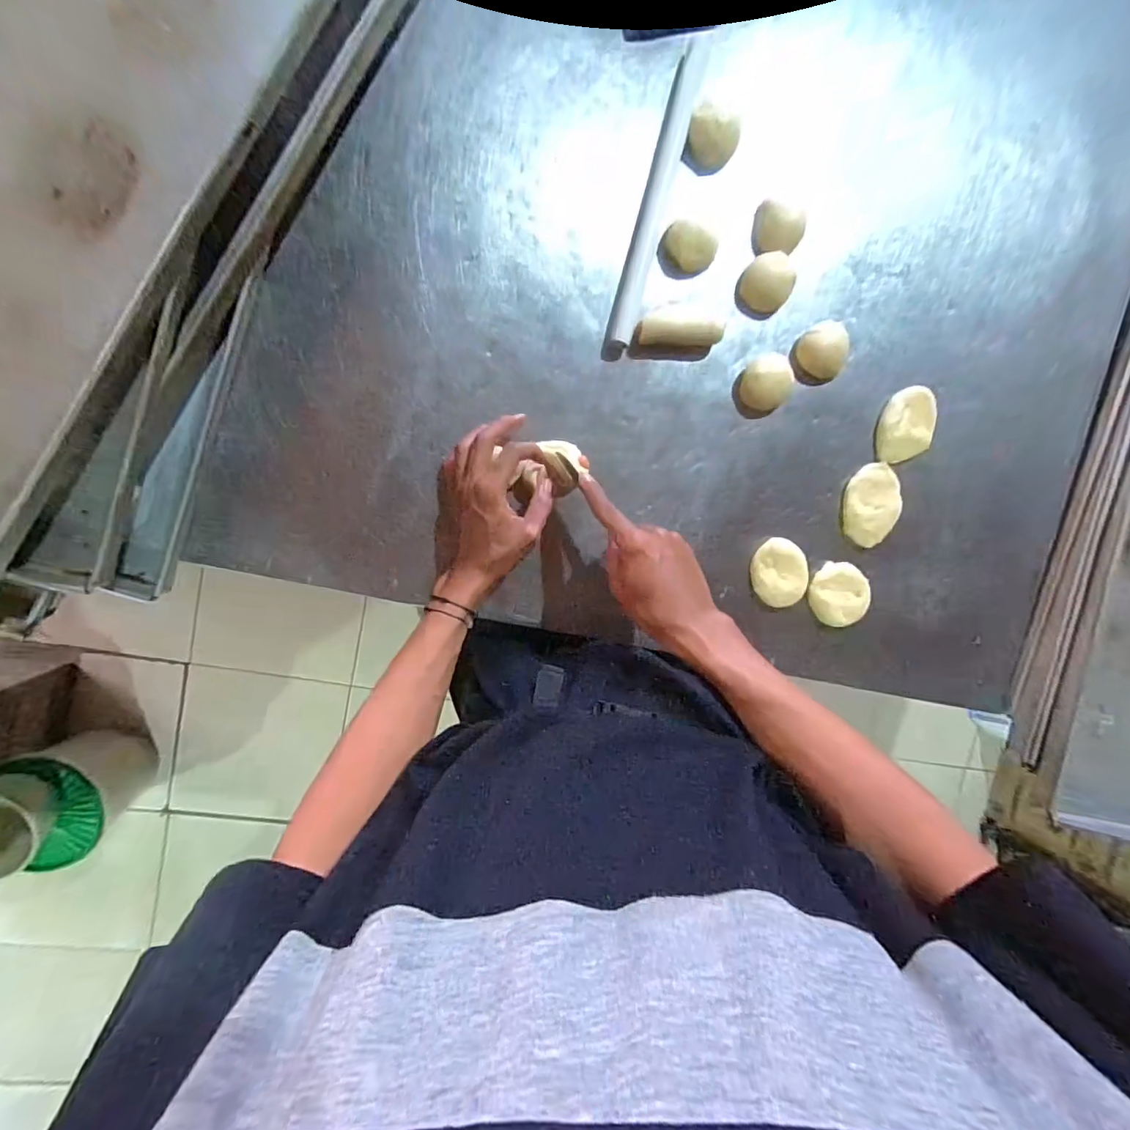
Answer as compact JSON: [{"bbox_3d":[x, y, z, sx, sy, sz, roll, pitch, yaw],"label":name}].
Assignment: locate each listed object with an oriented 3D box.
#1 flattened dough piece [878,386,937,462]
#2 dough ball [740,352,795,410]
[{"bbox_3d":[0.393,-0.159,0.570,0.058,0.011,0.089,13,96,-11],"label":"flattened dough piece"},{"bbox_3d":[0.217,-0.195,0.534,0.055,0.029,0.056,-1,99,-9],"label":"dough ball"}]

